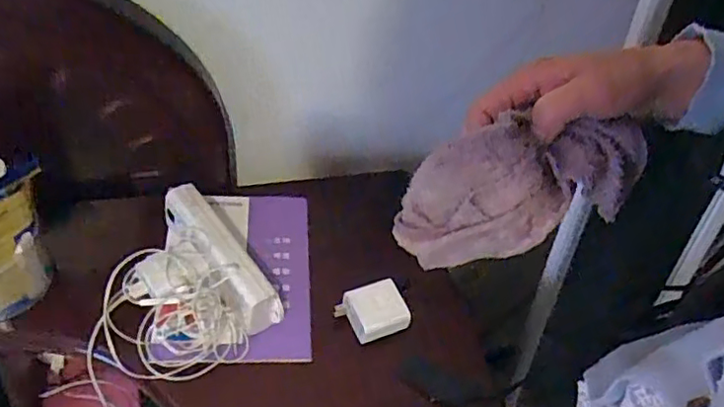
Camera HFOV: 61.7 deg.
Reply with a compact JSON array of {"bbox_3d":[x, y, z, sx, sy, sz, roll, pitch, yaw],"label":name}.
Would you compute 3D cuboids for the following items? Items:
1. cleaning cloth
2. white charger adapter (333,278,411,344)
[{"bbox_3d":[0.106,-0.011,0.393,0.155,0.082,0.050,-12,50,-17],"label":"cleaning cloth"},{"bbox_3d":[0.010,0.112,0.627,0.066,0.036,0.047,-13,53,-21],"label":"white charger adapter"}]

